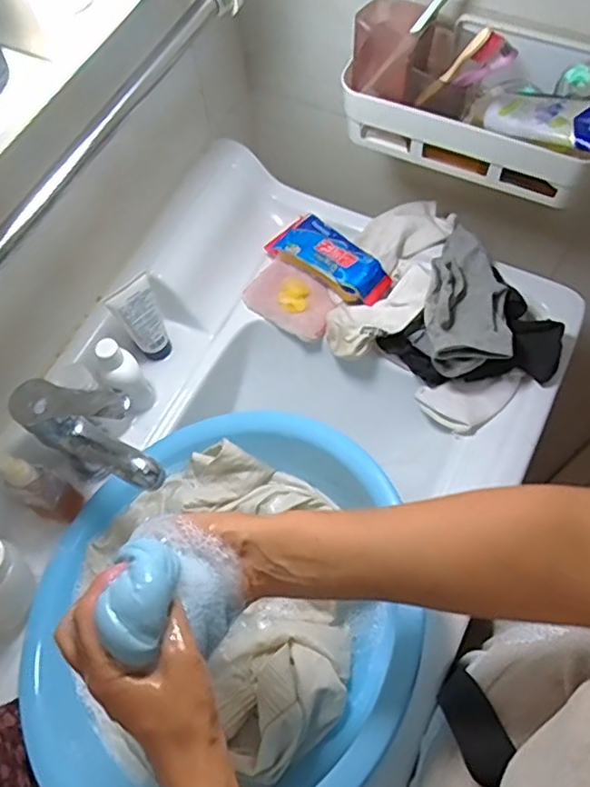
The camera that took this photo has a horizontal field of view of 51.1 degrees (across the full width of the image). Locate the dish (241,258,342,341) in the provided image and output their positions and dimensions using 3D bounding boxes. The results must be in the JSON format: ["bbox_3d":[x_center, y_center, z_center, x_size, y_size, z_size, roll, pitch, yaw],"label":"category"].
[{"bbox_3d":[-0.005,-0.115,0.745,0.112,0.023,0.070,34,71,17],"label":"dish"}]

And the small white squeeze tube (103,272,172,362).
[{"bbox_3d":[-0.162,-0.075,0.665,0.046,0.115,0.027,-35,68,-13],"label":"small white squeeze tube"}]

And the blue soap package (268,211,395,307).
[{"bbox_3d":[0.041,-0.158,0.727,0.145,0.032,0.061,39,72,19],"label":"blue soap package"}]

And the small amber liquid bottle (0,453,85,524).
[{"bbox_3d":[-0.241,0.088,0.586,0.035,0.123,0.038,30,69,16],"label":"small amber liquid bottle"}]

